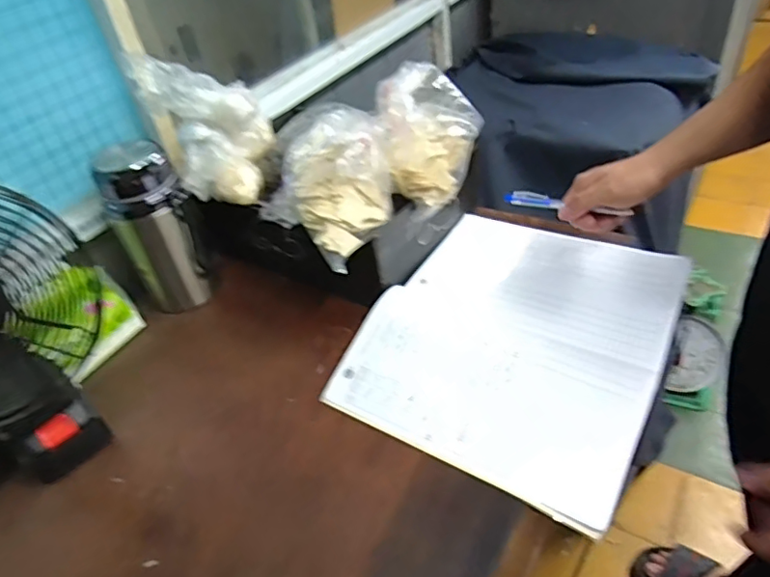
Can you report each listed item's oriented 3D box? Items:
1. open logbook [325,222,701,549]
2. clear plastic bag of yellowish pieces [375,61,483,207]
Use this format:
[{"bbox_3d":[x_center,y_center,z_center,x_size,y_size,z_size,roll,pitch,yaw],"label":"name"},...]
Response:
[{"bbox_3d":[0.148,0.045,0.626,0.311,0.046,0.370,19,48,29],"label":"open logbook"},{"bbox_3d":[0.053,-0.190,0.668,0.115,0.122,0.134,-3,41,7],"label":"clear plastic bag of yellowish pieces"}]

